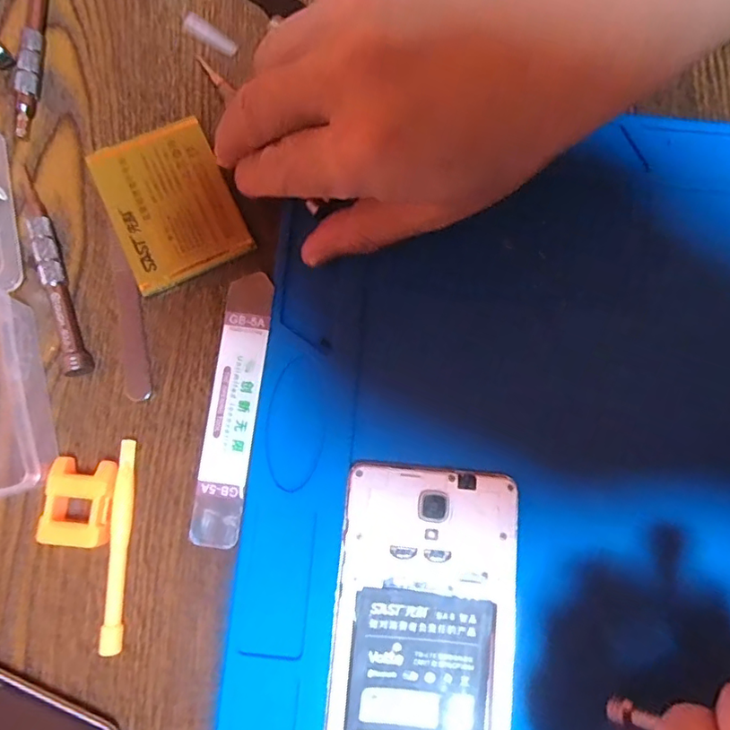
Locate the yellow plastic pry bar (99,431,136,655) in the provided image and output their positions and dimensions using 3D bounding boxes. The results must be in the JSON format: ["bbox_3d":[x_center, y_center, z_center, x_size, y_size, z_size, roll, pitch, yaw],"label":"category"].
[{"bbox_3d":[-0.100,0.073,0.226,0.008,0.007,0.083,1,79,0],"label":"yellow plastic pry bar"}]

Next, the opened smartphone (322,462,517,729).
[{"bbox_3d":[0.021,0.112,0.216,0.070,0.010,0.139,4,79,1],"label":"opened smartphone"}]

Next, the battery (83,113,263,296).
[{"bbox_3d":[-0.090,-0.075,0.253,0.055,0.006,0.076,-25,80,-5],"label":"battery"}]

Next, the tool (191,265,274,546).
[{"bbox_3d":[-0.057,0.018,0.236,0.021,0.005,0.115,7,79,1],"label":"tool"}]

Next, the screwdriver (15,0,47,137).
[{"bbox_3d":[-0.162,-0.159,0.267,0.009,0.010,0.100,-3,79,-1],"label":"screwdriver"}]

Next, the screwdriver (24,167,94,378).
[{"bbox_3d":[-0.139,-0.042,0.245,0.011,0.010,0.101,-20,80,-4],"label":"screwdriver"}]

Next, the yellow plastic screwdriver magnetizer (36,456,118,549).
[{"bbox_3d":[-0.116,0.056,0.225,0.026,0.014,0.034,9,79,2],"label":"yellow plastic screwdriver magnetizer"}]

